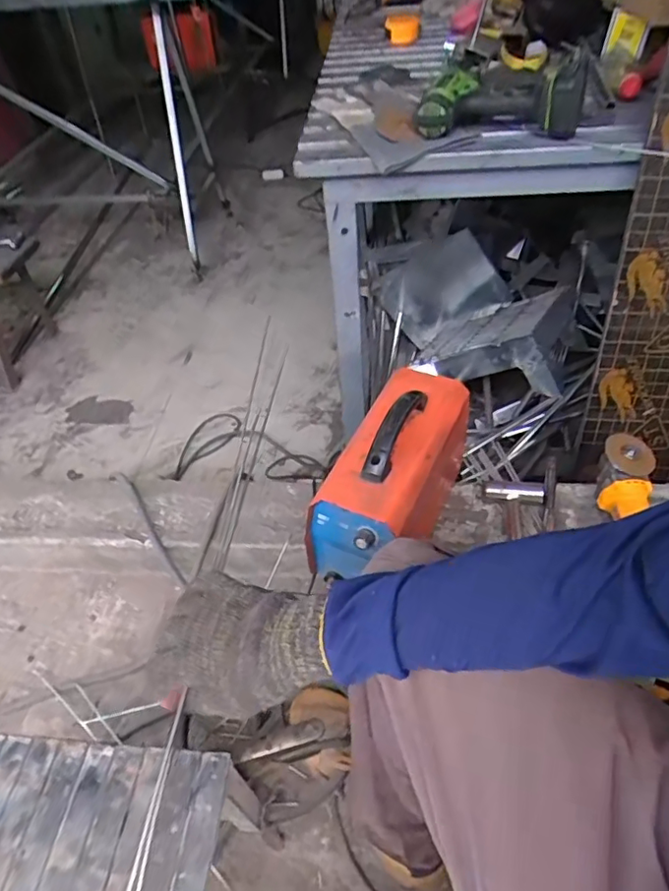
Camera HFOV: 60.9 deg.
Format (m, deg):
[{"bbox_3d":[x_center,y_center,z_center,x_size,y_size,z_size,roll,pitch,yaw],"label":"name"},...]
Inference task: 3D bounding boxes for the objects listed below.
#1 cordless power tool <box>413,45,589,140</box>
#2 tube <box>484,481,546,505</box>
[{"bbox_3d":[0.240,-0.514,0.834,0.225,0.076,0.120,6,46,11],"label":"cordless power tool"},{"bbox_3d":[0.311,0.078,0.976,0.099,0.022,0.031,1,46,6],"label":"tube"}]

